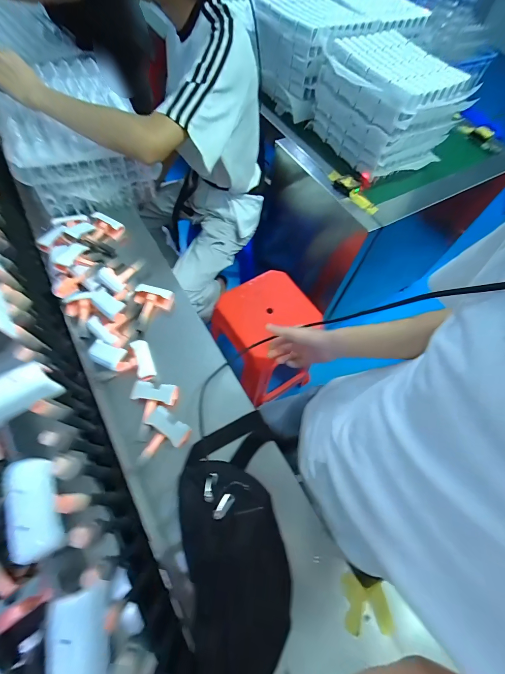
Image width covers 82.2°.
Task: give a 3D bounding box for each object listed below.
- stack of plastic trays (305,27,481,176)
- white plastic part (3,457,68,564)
[{"bbox_3d":[0.432,-0.759,0.961,0.346,0.257,0.410,-32,66,-19],"label":"stack of plastic trays"},{"bbox_3d":[-0.195,0.151,0.253,0.024,0.040,0.079,-34,65,22],"label":"white plastic part"}]

